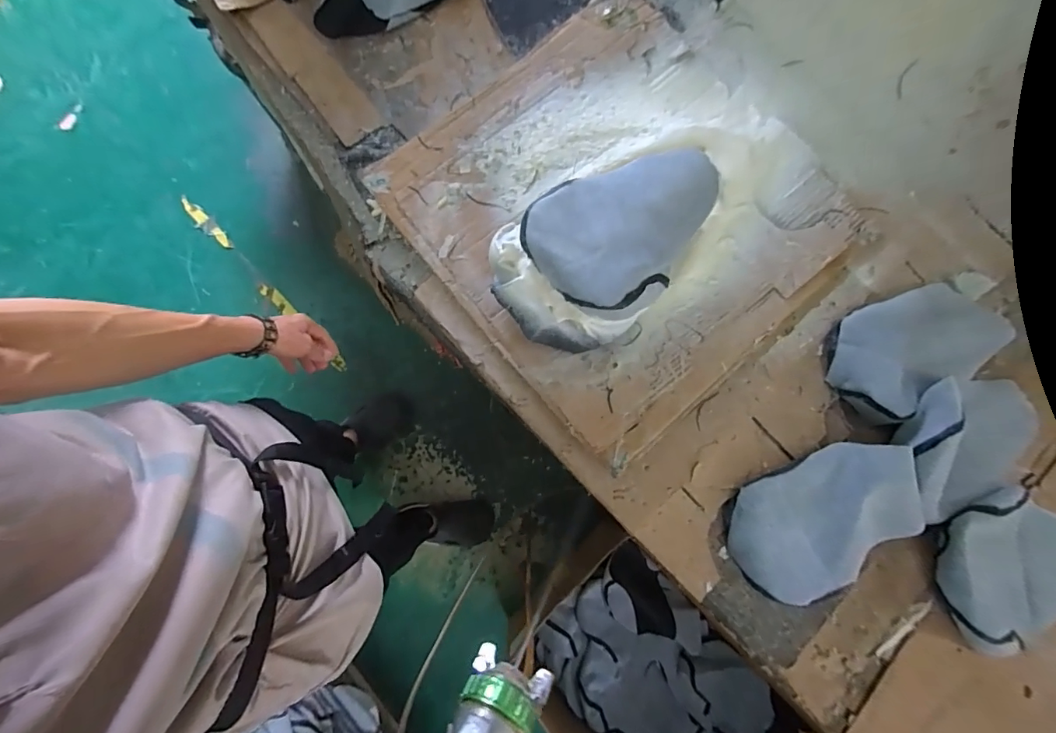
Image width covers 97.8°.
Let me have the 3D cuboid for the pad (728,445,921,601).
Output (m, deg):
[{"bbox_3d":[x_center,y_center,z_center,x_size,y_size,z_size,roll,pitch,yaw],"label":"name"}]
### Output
[{"bbox_3d":[0.403,0.208,0.616,0.263,0.043,0.158,-24,81,-4],"label":"pad"}]

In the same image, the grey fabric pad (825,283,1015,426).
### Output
[{"bbox_3d":[0.586,-0.038,0.684,0.311,0.081,0.157,-25,81,-5],"label":"grey fabric pad"}]

